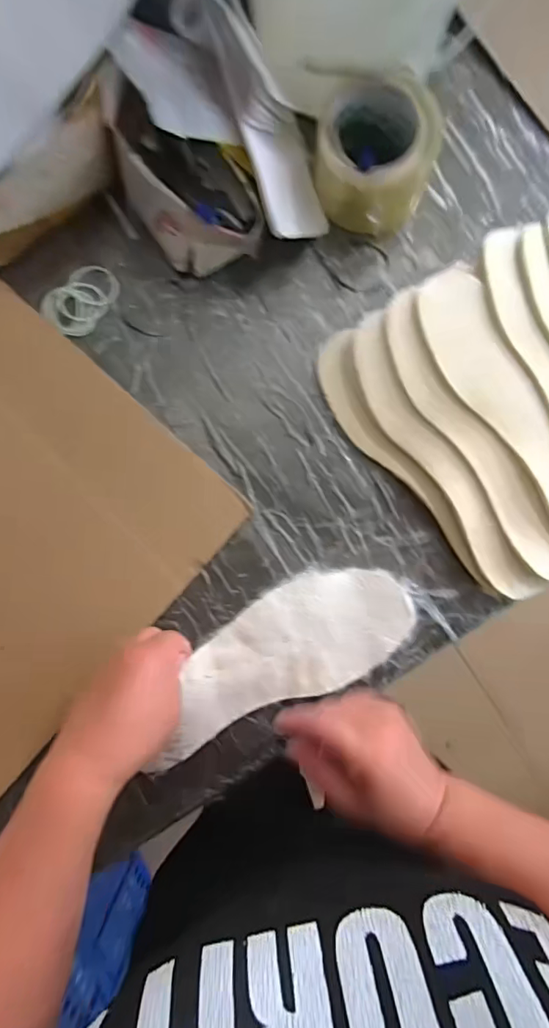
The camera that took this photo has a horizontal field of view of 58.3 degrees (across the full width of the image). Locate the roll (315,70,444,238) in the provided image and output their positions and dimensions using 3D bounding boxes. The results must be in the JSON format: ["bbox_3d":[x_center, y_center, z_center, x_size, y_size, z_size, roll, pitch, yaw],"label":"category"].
[{"bbox_3d":[0.090,-0.319,0.442,0.103,0.071,0.097,0,86,0],"label":"roll"}]

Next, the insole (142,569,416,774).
[{"bbox_3d":[0.003,0.122,0.429,0.238,0.016,0.096,-30,89,-1],"label":"insole"}]

